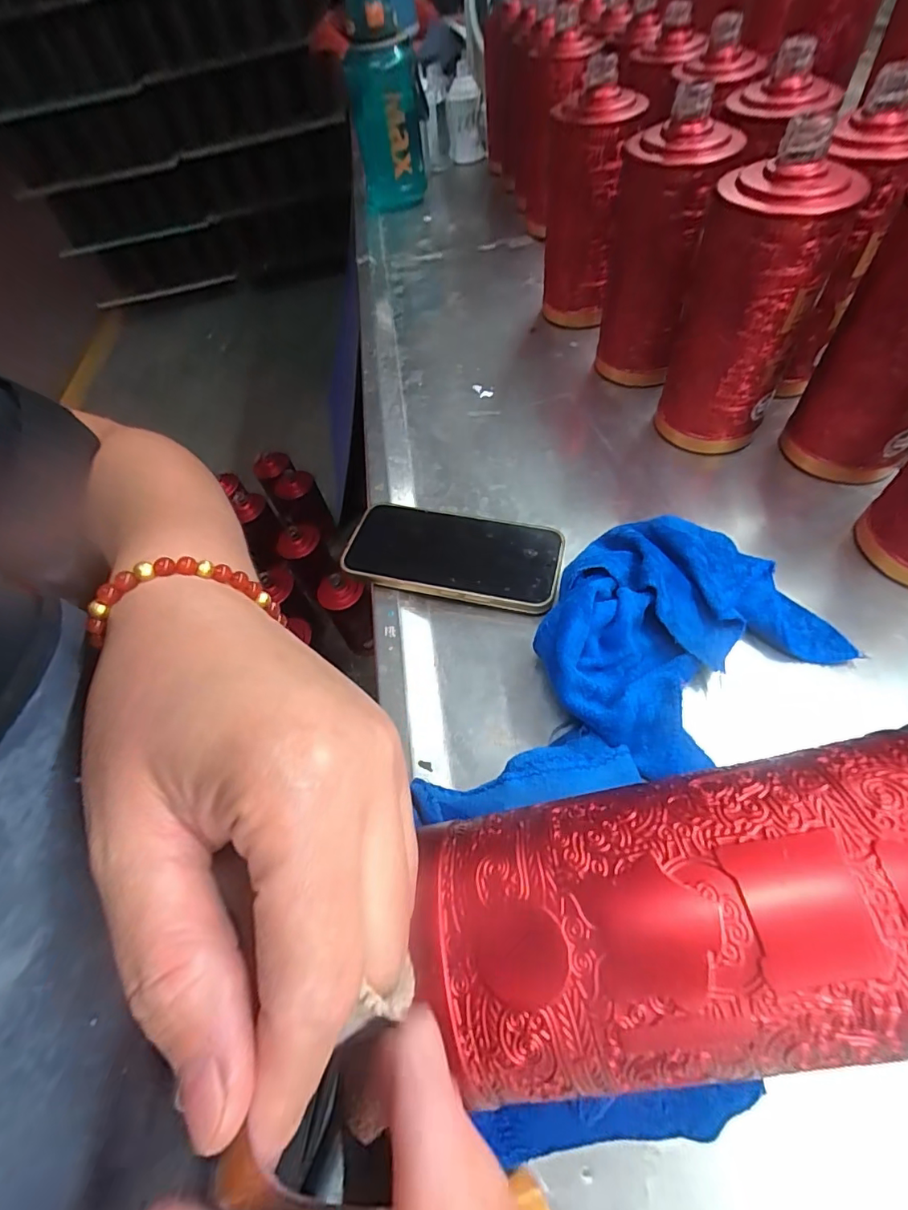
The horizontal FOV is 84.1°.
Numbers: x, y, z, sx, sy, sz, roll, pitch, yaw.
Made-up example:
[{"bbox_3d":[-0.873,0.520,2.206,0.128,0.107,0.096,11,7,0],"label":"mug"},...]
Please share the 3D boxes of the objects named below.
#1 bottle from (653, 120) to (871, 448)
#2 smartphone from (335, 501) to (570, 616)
[{"bbox_3d":[0.217,-0.217,0.379,0.086,0.188,0.078,14,58,16],"label":"bottle"},{"bbox_3d":[-0.001,-0.040,0.381,0.157,0.019,0.081,9,56,11],"label":"smartphone"}]

